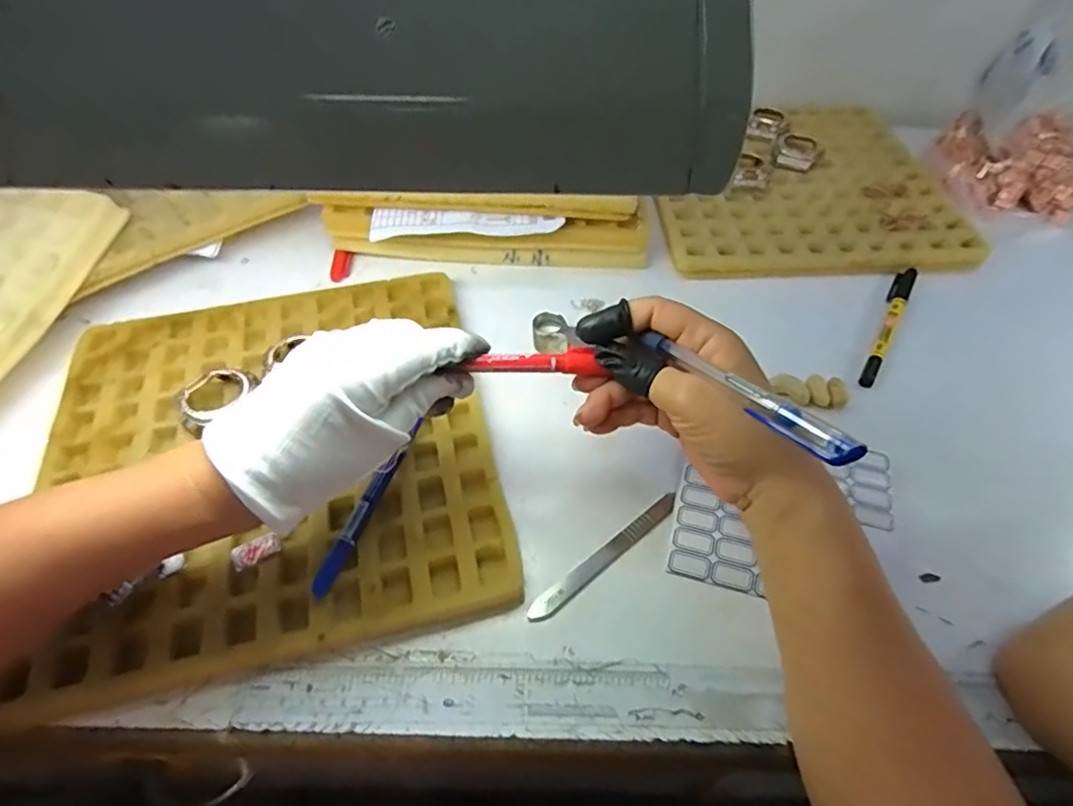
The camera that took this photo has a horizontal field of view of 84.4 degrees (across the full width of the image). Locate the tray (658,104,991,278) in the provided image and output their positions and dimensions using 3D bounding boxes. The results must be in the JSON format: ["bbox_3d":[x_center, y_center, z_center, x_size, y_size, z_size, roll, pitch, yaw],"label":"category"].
[{"bbox_3d":[0.238,-0.211,0.551,0.258,0.026,0.251,-2,52,-3],"label":"tray"}]

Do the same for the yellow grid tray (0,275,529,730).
[{"bbox_3d":[-0.158,0.029,0.369,0.257,0.021,0.256,-11,52,-10],"label":"yellow grid tray"}]

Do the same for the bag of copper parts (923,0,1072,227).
[{"bbox_3d":[0.437,-0.249,0.503,0.123,0.146,0.085,22,54,16],"label":"bag of copper parts"}]

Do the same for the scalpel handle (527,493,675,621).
[{"bbox_3d":[0.040,0.086,0.336,0.110,0.004,0.012,-33,59,-24],"label":"scalpel handle"}]

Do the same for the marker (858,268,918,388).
[{"bbox_3d":[0.271,-0.062,0.454,0.015,0.009,0.143,27,56,19],"label":"marker"}]

